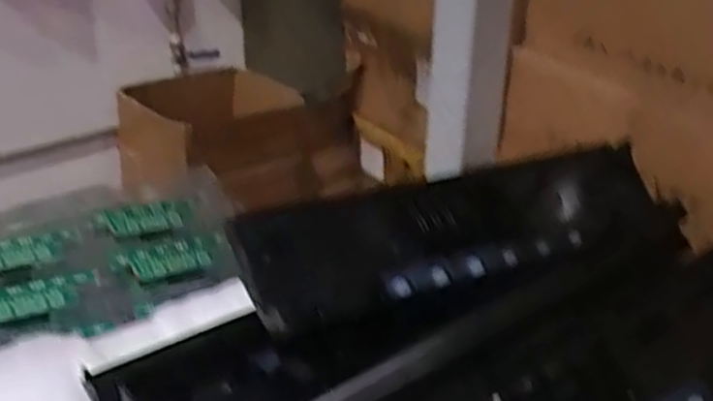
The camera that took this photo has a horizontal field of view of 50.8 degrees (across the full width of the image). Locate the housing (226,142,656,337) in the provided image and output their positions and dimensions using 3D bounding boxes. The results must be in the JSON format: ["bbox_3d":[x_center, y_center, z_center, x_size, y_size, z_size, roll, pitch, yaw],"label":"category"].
[{"bbox_3d":[0.057,0.010,0.376,0.240,0.032,0.067,-16,34,-26],"label":"housing"}]

